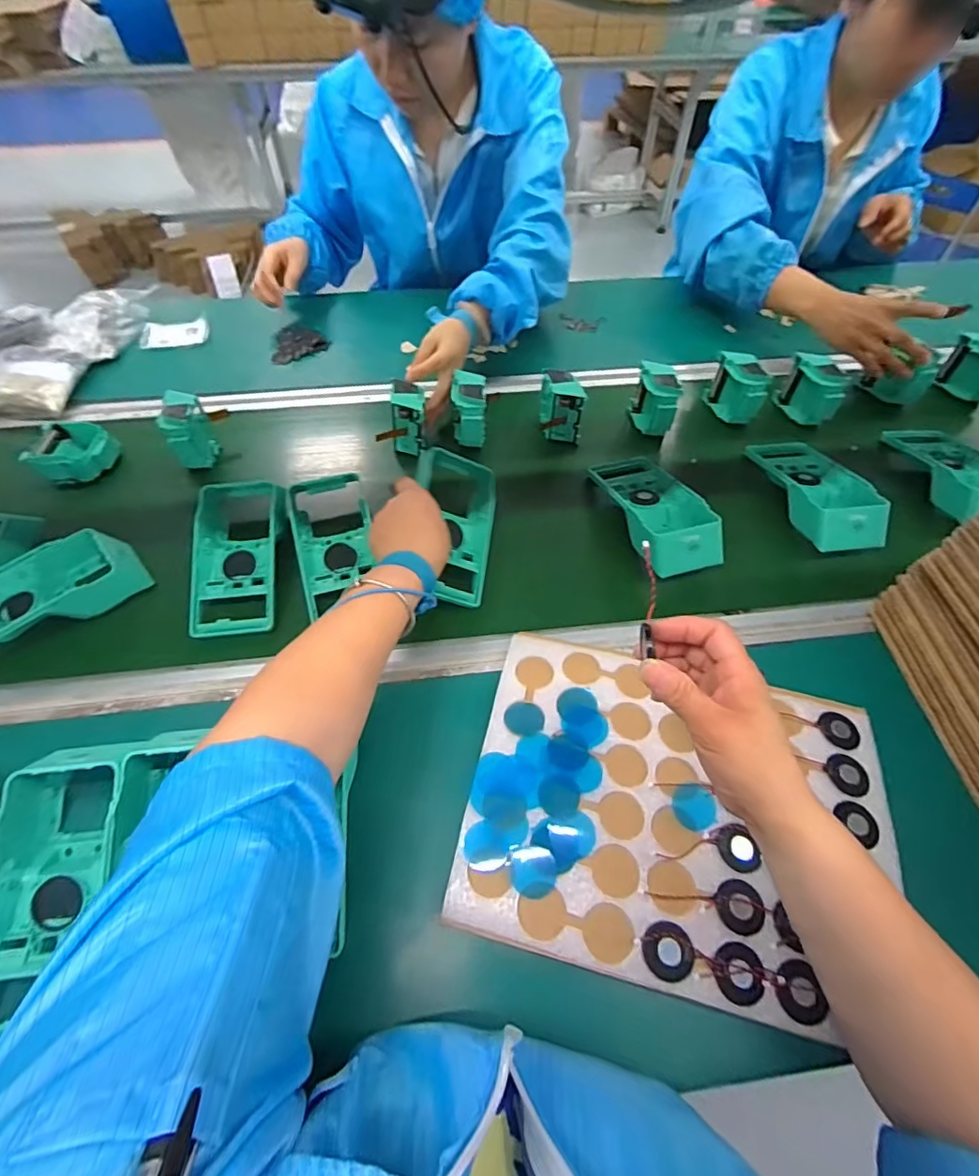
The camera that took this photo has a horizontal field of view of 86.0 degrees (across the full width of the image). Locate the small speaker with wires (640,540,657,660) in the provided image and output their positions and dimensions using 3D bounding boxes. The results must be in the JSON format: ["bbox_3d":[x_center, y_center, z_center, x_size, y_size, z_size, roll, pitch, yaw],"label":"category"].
[{"bbox_3d":[0.103,0.008,0.342,0.013,0.018,0.081,9,66,3],"label":"small speaker with wires"}]

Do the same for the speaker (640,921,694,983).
[{"bbox_3d":[0.124,0.251,0.363,0.034,0.007,0.033,22,55,12],"label":"speaker"}]

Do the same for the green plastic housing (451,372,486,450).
[{"bbox_3d":[-0.024,-0.228,0.674,0.049,0.080,0.061,12,53,5],"label":"green plastic housing"}]

